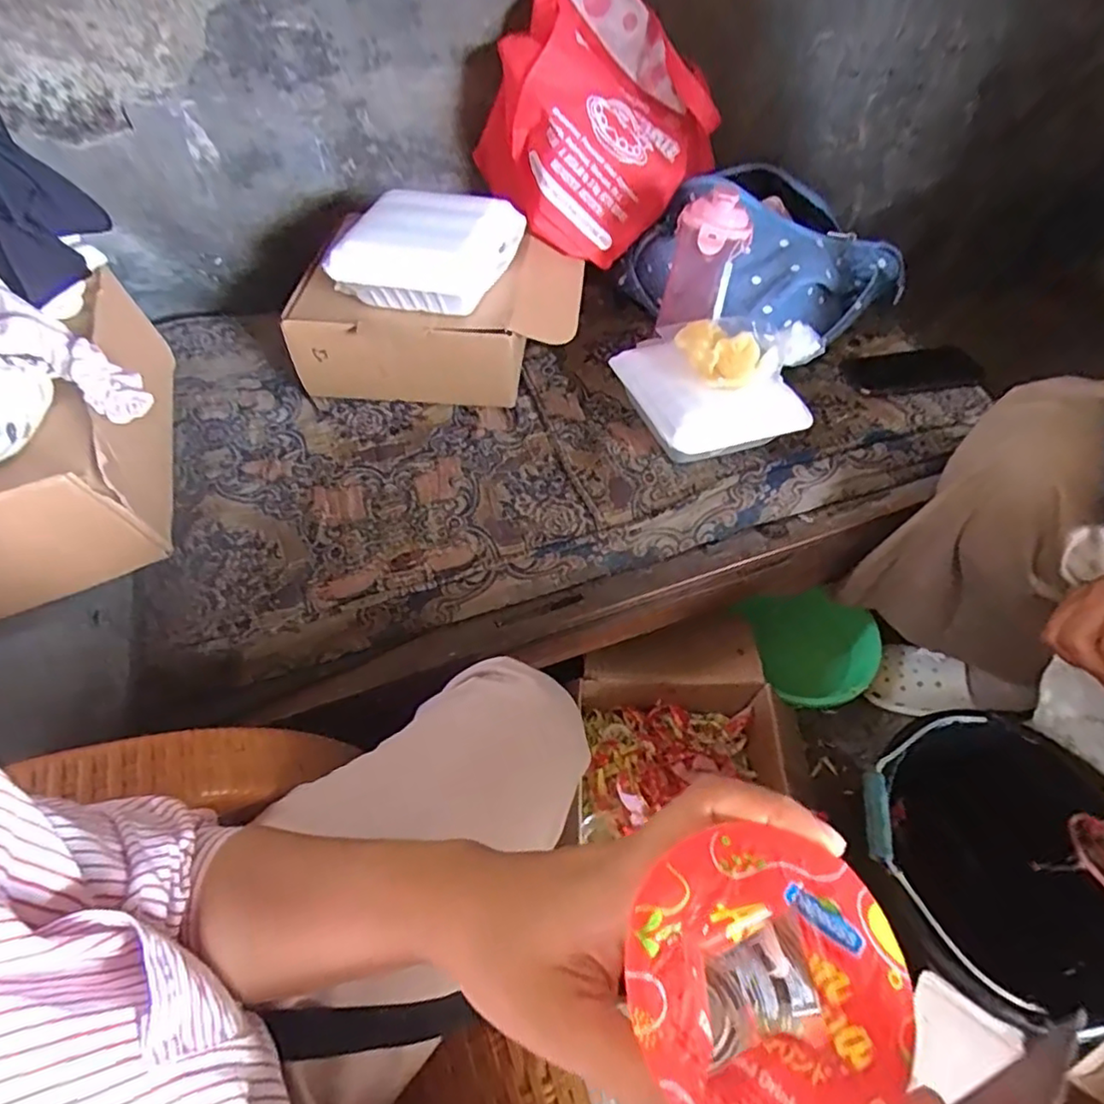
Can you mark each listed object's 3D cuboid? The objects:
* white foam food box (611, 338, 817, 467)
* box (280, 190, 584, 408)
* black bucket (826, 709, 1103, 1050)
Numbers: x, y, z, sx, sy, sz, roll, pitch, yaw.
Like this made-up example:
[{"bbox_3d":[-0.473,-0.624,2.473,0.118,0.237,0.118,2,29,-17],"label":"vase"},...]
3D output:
[{"bbox_3d":[0.174,-0.177,0.712,0.171,0.089,0.162,-16,58,-12],"label":"white foam food box"},{"bbox_3d":[-0.134,-0.309,0.743,0.328,0.163,0.196,3,56,1],"label":"box"},{"bbox_3d":[0.424,0.333,0.658,0.266,0.257,0.281,0,56,-1],"label":"black bucket"}]

